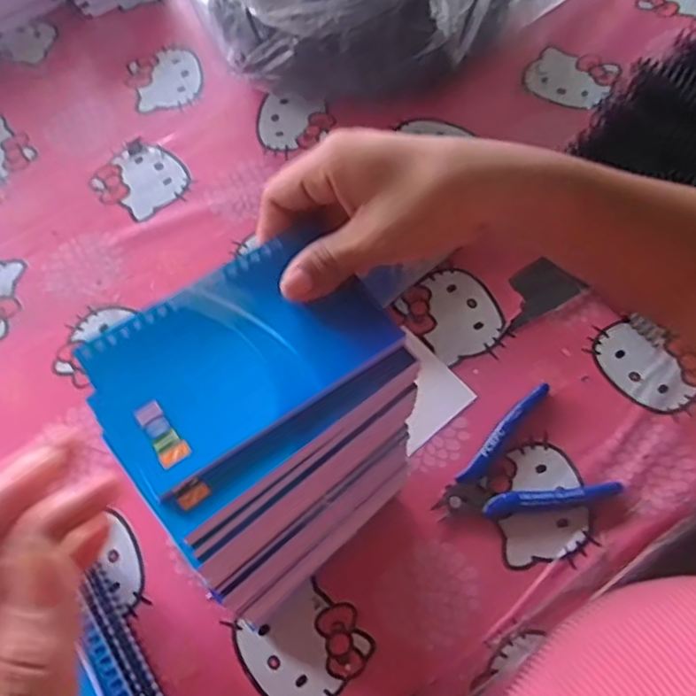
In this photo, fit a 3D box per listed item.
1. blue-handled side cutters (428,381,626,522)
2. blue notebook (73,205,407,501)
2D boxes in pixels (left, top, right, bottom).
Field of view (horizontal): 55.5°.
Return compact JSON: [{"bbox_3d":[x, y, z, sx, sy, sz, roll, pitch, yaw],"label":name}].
[{"bbox_3d":[0.112,0.084,0.452,0.110,0.013,0.084,-24,65,-8],"label":"blue-handled side cutters"},{"bbox_3d":[-0.049,0.000,0.305,0.127,0.006,0.079,-32,75,-14],"label":"blue notebook"}]

